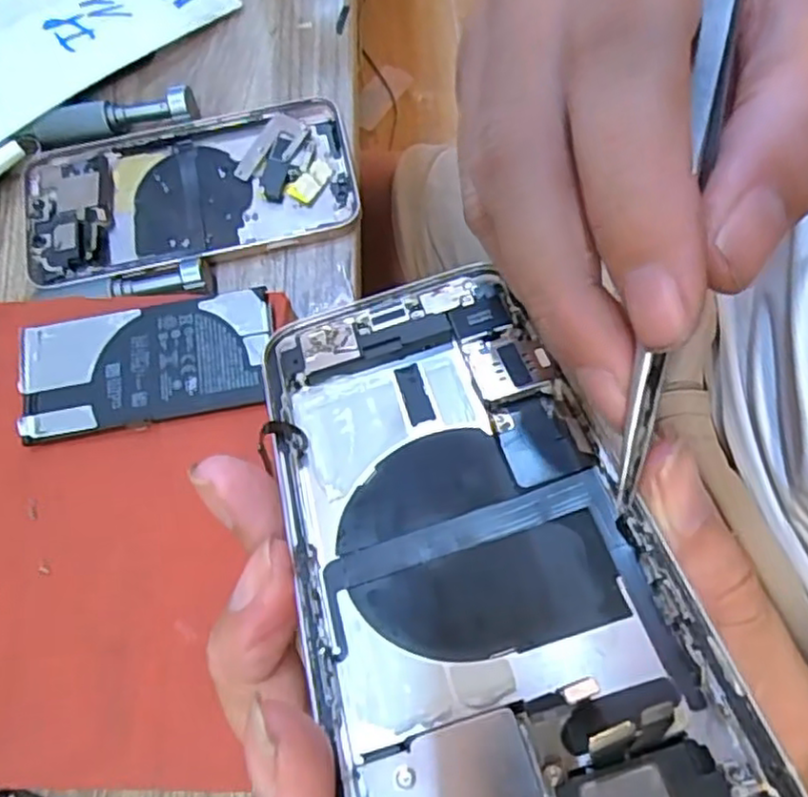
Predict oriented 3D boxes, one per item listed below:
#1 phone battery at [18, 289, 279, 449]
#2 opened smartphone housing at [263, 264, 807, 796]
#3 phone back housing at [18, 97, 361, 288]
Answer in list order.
[{"bbox_3d":[-0.090,-0.013,0.238,0.086,0.005,0.043,-10,70,1],"label":"phone battery"},{"bbox_3d":[0.011,0.027,0.144,0.069,0.011,0.143,-15,49,-5],"label":"opened smartphone housing"},{"bbox_3d":[-0.097,-0.093,0.308,0.144,0.012,0.070,-13,70,-1],"label":"phone back housing"}]

